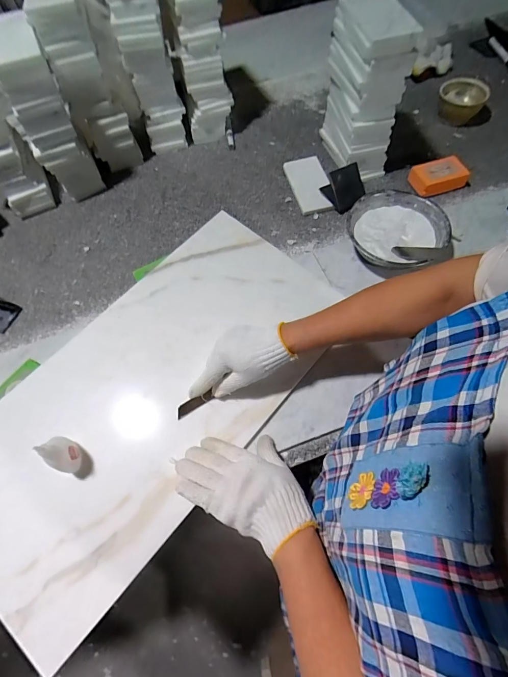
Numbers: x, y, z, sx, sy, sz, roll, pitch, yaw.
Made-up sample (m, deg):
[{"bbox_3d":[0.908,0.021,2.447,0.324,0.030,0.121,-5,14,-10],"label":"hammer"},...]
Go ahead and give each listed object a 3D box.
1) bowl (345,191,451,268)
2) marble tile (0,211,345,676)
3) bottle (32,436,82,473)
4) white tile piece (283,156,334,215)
[{"bbox_3d":[0.243,-0.181,0.611,0.162,0.054,0.158,-2,62,3],"label":"bowl"},{"bbox_3d":[-0.140,0.063,0.513,0.304,0.019,0.600,37,71,16],"label":"marble tile"},{"bbox_3d":[-0.241,0.140,0.431,0.041,0.082,0.030,26,69,16],"label":"bottle"},{"bbox_3d":[0.116,-0.323,0.720,0.077,0.013,0.159,-13,56,-1],"label":"white tile piece"}]

